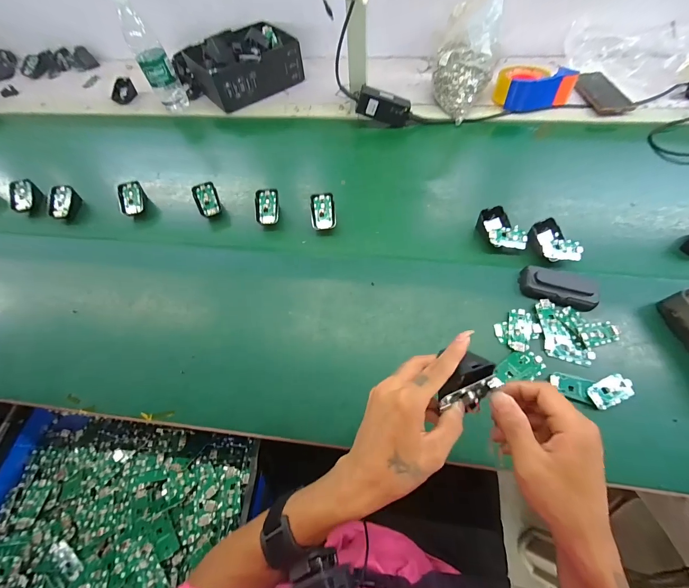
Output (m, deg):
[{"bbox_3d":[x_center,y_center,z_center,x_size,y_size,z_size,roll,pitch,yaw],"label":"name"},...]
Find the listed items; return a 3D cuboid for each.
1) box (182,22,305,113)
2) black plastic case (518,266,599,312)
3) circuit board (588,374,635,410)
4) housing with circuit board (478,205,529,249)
[{"bbox_3d":[-0.240,-0.585,0.775,0.253,0.090,0.158,-34,65,-14],"label":"box"},{"bbox_3d":[0.331,-0.011,0.465,0.104,0.024,0.055,10,63,9],"label":"black plastic case"},{"bbox_3d":[0.358,0.130,0.408,0.062,0.008,0.031,-22,63,-8],"label":"circuit board"},{"bbox_3d":[0.269,-0.107,0.531,0.060,0.040,0.085,-15,62,-4],"label":"housing with circuit board"}]

